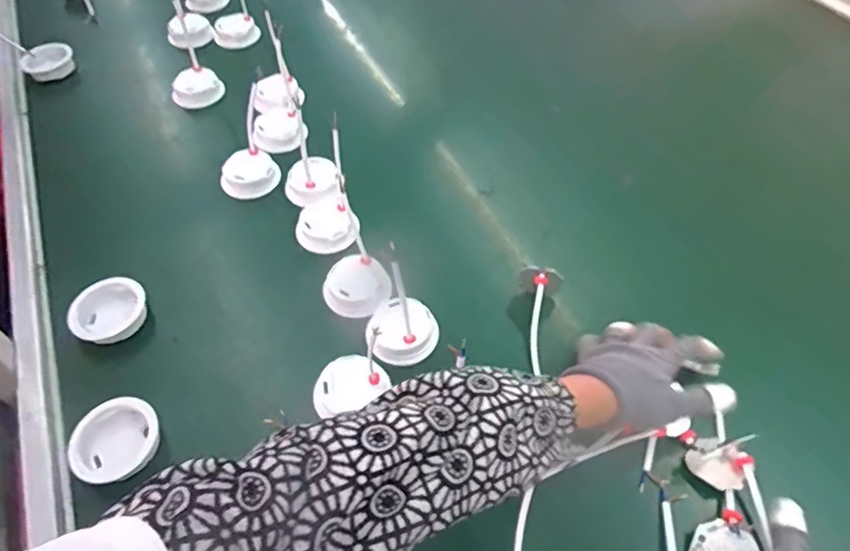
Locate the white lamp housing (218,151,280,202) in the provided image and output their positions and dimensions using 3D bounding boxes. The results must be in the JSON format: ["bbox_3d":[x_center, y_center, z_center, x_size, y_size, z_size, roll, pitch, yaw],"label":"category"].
[{"bbox_3d":[-0.221,-0.125,0.690,0.073,0.037,0.061,-6,50,-5],"label":"white lamp housing"}]

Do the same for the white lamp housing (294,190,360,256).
[{"bbox_3d":[-0.117,-0.059,0.640,0.066,0.039,0.069,0,50,0],"label":"white lamp housing"}]

